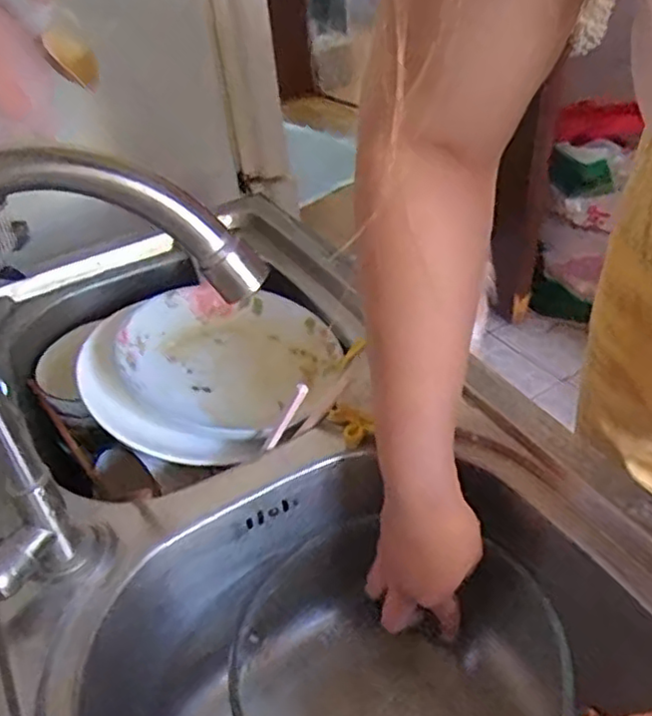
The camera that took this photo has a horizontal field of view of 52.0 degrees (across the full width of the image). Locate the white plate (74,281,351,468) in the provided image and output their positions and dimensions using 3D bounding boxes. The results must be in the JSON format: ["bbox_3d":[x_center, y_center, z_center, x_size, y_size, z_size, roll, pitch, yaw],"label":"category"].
[{"bbox_3d":[-0.090,0.004,0.584,0.227,0.040,0.227,11,35,-8],"label":"white plate"}]

